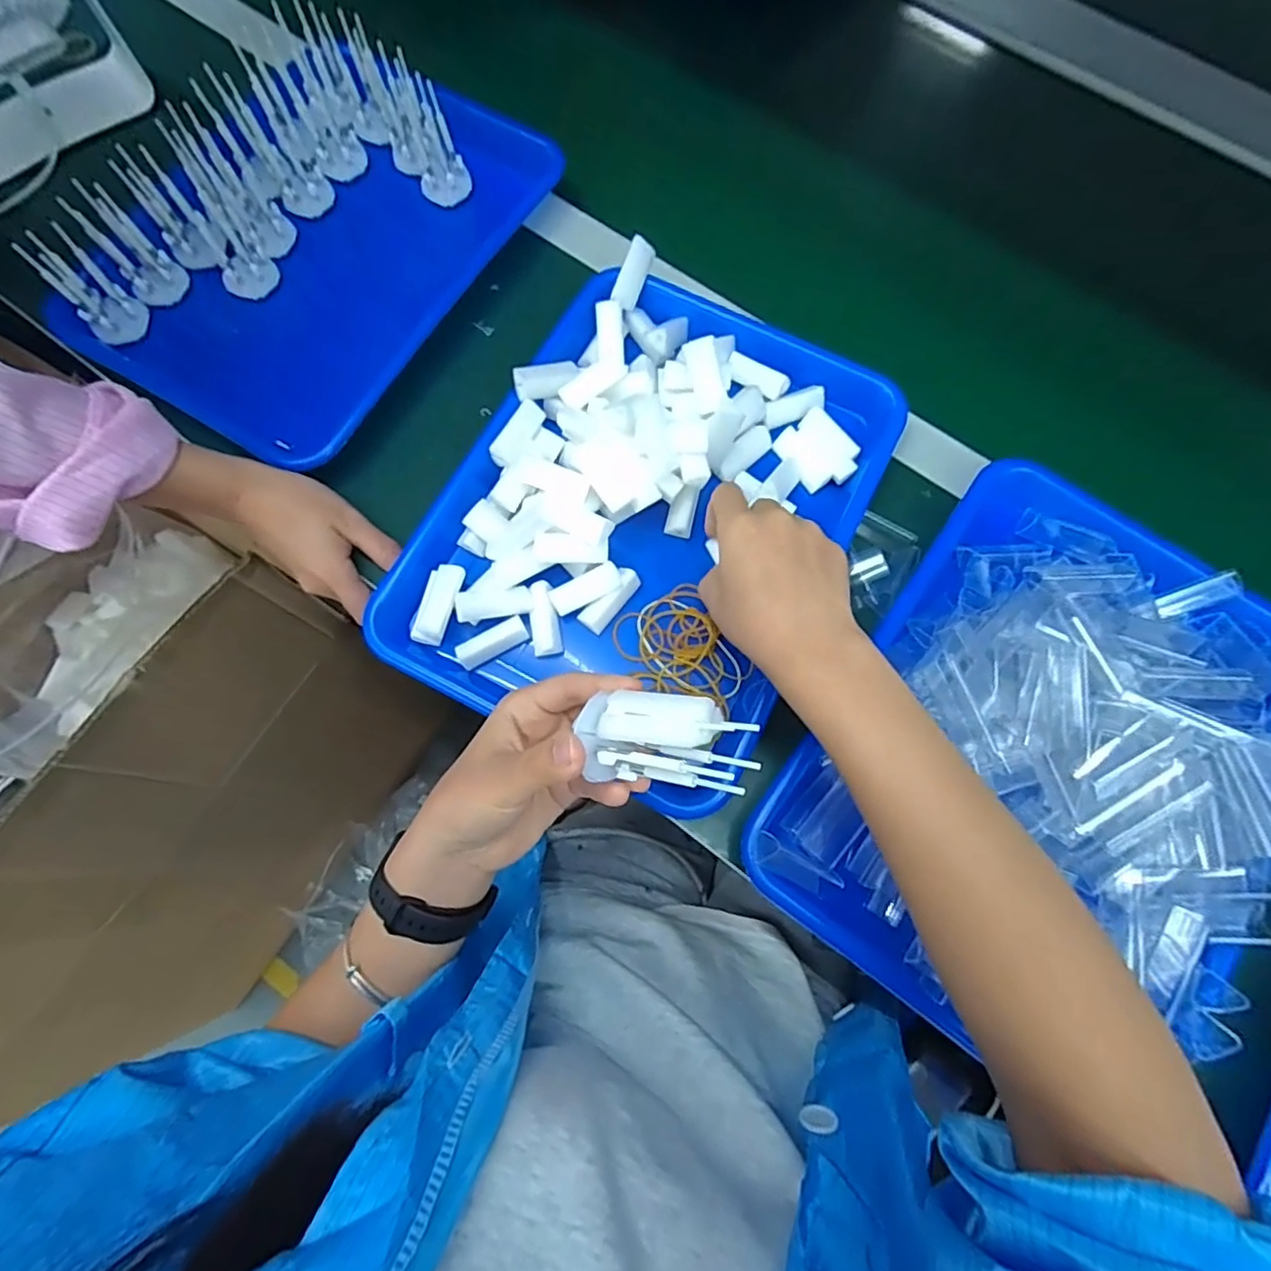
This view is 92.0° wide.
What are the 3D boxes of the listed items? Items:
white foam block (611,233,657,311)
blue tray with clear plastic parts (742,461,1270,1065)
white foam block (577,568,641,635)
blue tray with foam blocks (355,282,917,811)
[{"bbox_3d":[-0.001,-0.260,0.442,0.015,0.016,0.047,24,95,6],"label":"white foam block"},{"bbox_3d":[0.245,0.061,0.346,0.237,0.066,0.330,36,77,9],"label":"blue tray with clear plastic parts"},{"bbox_3d":[-0.016,-0.023,0.397,0.015,0.016,0.048,37,77,9],"label":"white foam block"},{"bbox_3d":[0.012,-0.084,0.406,0.246,0.061,0.334,27,76,7],"label":"blue tray with foam blocks"}]

